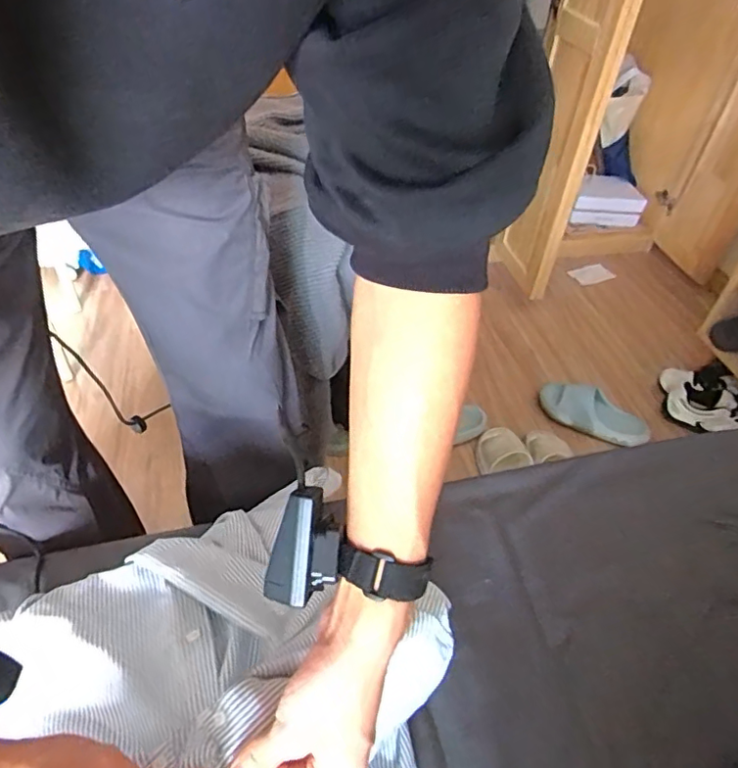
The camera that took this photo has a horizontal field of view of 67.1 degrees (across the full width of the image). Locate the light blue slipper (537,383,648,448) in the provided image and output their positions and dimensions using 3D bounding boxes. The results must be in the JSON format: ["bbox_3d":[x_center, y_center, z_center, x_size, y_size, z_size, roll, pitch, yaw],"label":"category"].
[{"bbox_3d":[0.541,0.070,1.352,0.267,0.081,0.095,29,49,23],"label":"light blue slipper"}]

